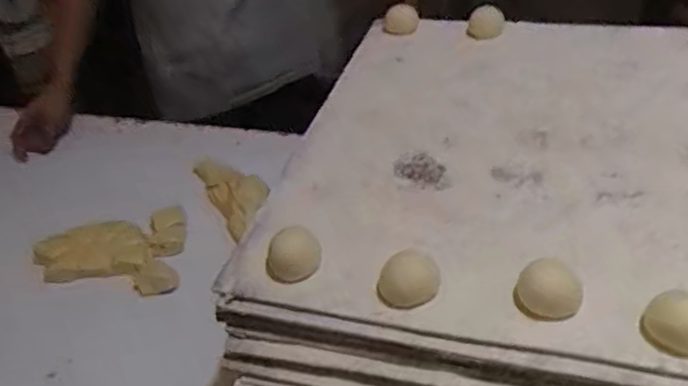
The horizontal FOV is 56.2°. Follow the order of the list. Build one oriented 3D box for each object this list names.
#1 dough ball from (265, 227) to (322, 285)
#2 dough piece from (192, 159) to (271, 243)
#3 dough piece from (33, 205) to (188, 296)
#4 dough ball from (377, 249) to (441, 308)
[{"bbox_3d":[-0.045,0.056,0.568,0.047,0.027,0.049,-3,38,2],"label":"dough ball"},{"bbox_3d":[-0.177,-0.005,1.032,0.082,0.040,0.188,-22,41,-21],"label":"dough piece"},{"bbox_3d":[-0.328,0.067,0.941,0.228,0.044,0.164,4,39,11],"label":"dough piece"},{"bbox_3d":[0.054,0.071,0.533,0.049,0.025,0.042,1,38,7],"label":"dough ball"}]

